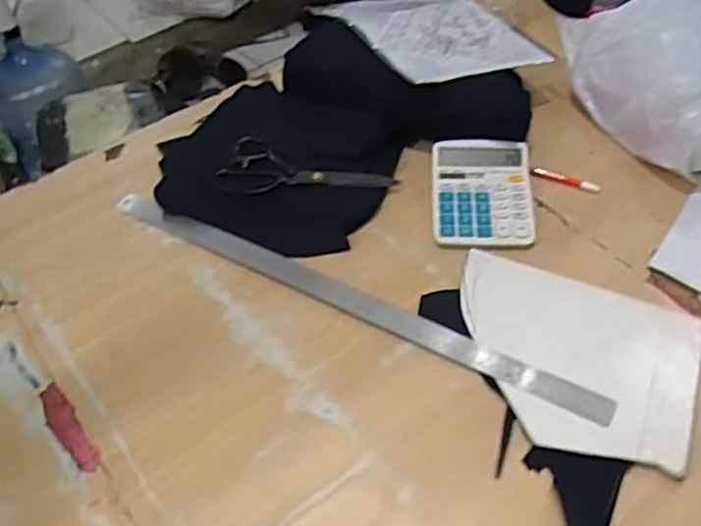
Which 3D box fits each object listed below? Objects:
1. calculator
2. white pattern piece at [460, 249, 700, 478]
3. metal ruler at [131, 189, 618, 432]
[{"bbox_3d":[0.162,-0.085,0.803,0.118,0.042,0.142,0,50,4],"label":"calculator"},{"bbox_3d":[0.218,0.093,0.675,0.245,0.008,0.195,18,56,18],"label":"white pattern piece"},{"bbox_3d":[-0.020,0.033,0.743,0.620,0.006,0.028,23,56,21],"label":"metal ruler"}]

